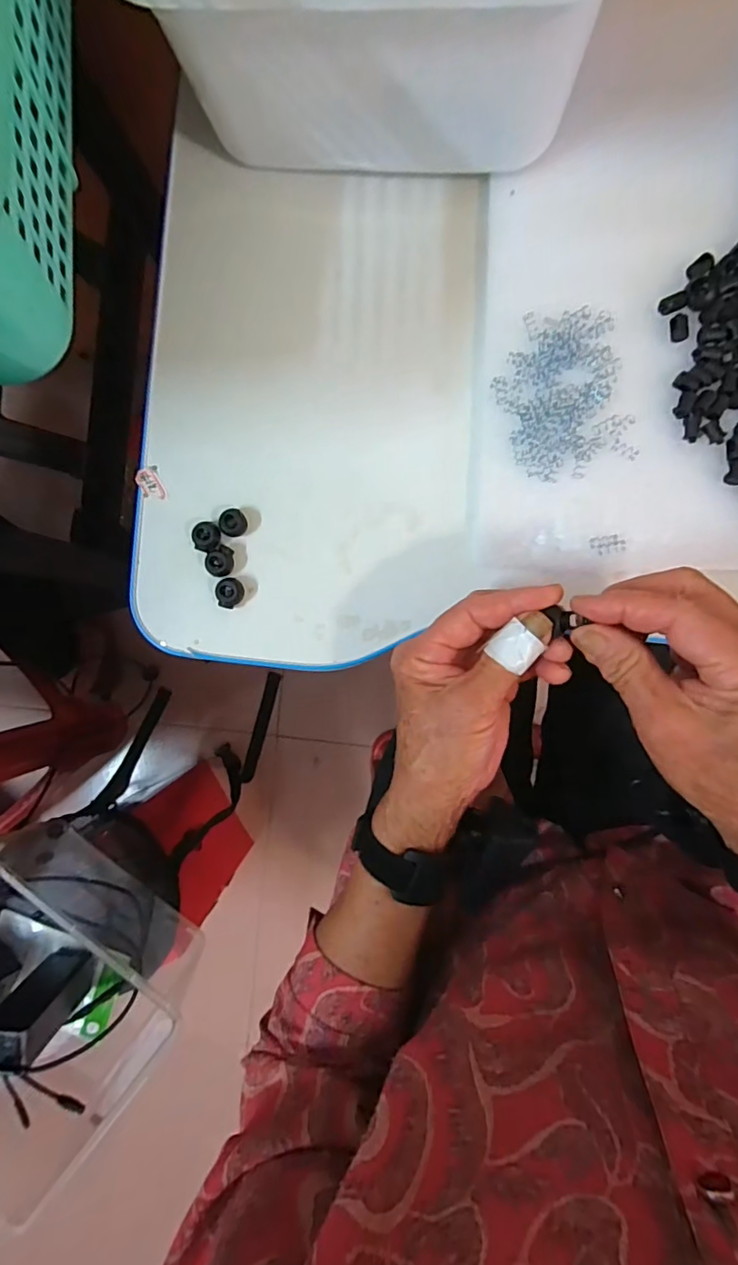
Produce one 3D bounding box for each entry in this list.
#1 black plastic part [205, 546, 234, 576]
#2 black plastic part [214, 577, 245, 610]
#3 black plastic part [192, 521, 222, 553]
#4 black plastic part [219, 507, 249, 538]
[{"bbox_3d":[-0.096,-0.046,0.338,0.016,0.009,0.019,1,91,6],"label":"black plastic part"},{"bbox_3d":[-0.089,-0.025,0.338,0.016,0.011,0.020,3,91,6],"label":"black plastic part"},{"bbox_3d":[-0.104,-0.061,0.338,0.016,0.009,0.019,7,92,6],"label":"black plastic part"},{"bbox_3d":[-0.087,-0.069,0.337,0.016,0.015,0.015,0,91,6],"label":"black plastic part"}]

